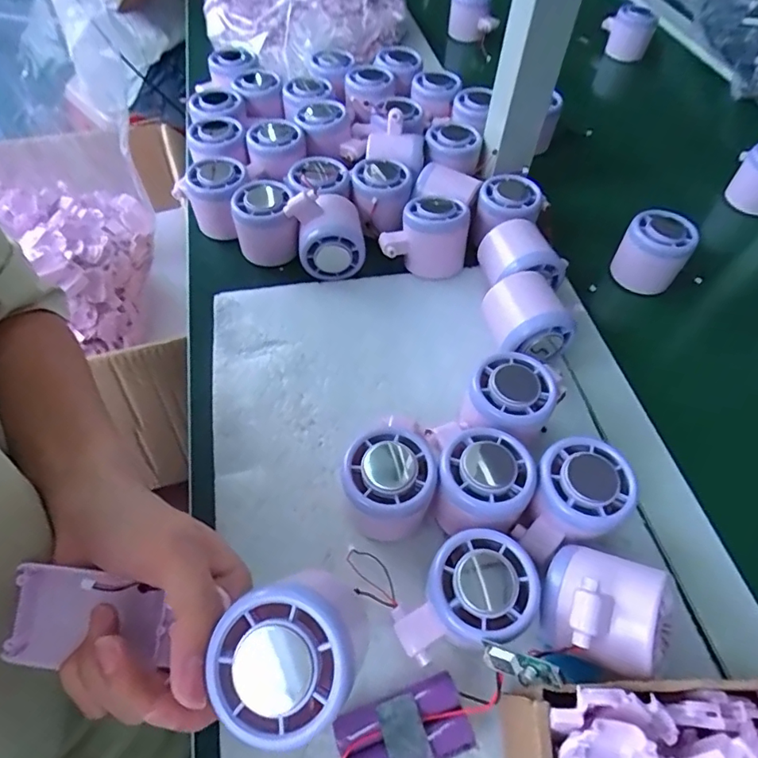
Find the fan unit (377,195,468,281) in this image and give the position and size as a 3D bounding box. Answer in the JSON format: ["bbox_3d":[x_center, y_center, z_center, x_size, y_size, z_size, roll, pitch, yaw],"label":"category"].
[{"bbox_3d":[0.041,-0.131,0.453,0.075,0.052,0.064,14,56,8],"label":"fan unit"}]

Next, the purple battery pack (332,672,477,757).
[{"bbox_3d":[0.012,0.181,0.262,0.064,0.021,0.034,-15,57,-12],"label":"purple battery pack"}]

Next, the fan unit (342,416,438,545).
[{"bbox_3d":[0.007,0.064,0.319,0.053,0.054,0.058,1,55,-1],"label":"fan unit"}]

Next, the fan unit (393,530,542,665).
[{"bbox_3d":[0.045,0.119,0.281,0.073,0.054,0.052,-9,56,-8],"label":"fan unit"}]

